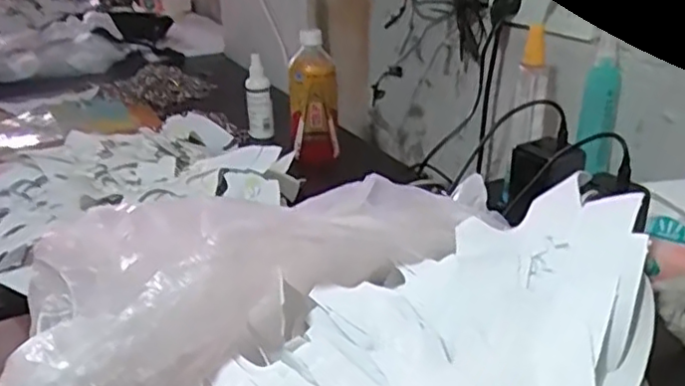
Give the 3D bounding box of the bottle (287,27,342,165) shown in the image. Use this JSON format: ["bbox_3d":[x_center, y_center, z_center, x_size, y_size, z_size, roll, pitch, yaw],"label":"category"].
[{"bbox_3d":[-0.040,-0.133,0.928,0.065,0.171,0.068,-2,26,-3],"label":"bottle"}]

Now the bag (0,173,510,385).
[{"bbox_3d":[-0.045,0.074,0.472,0.397,0.162,0.104,-18,30,-31],"label":"bag"}]

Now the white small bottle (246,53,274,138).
[{"bbox_3d":[-0.128,-0.147,1.028,0.035,0.124,0.040,-2,26,-3],"label":"white small bottle"}]

